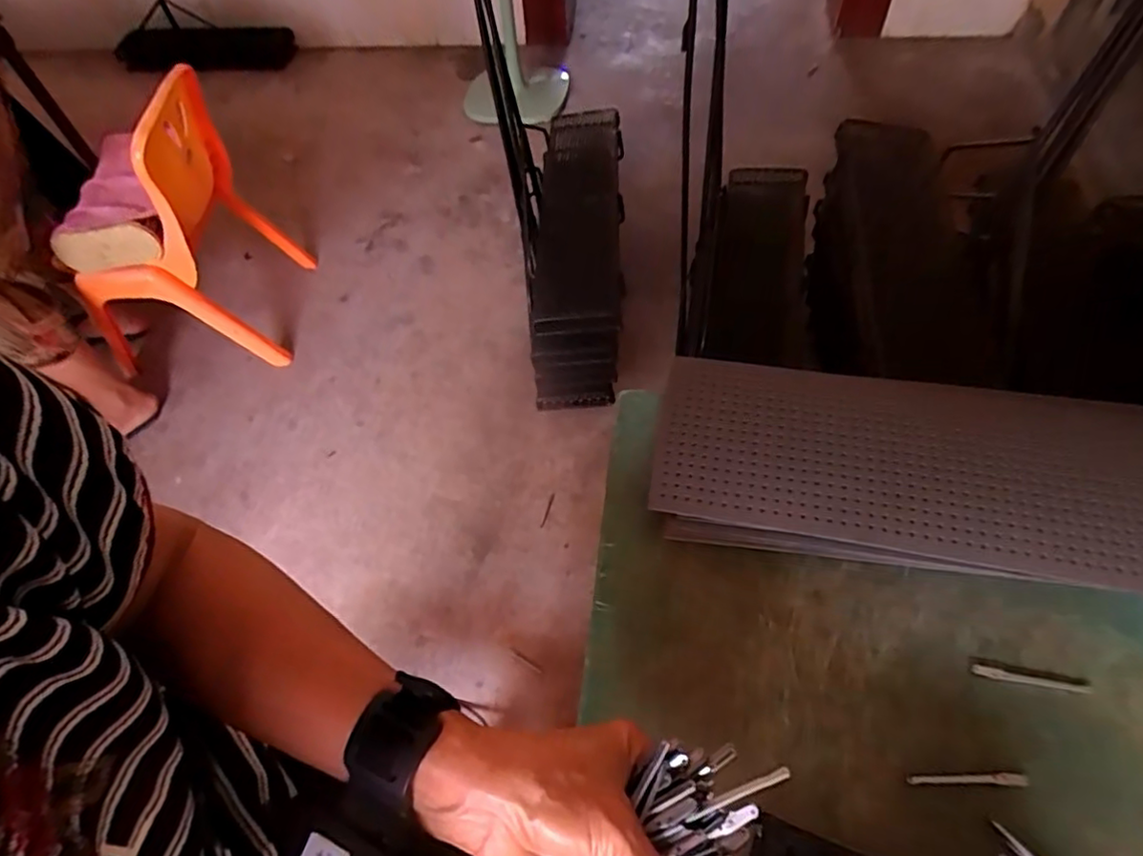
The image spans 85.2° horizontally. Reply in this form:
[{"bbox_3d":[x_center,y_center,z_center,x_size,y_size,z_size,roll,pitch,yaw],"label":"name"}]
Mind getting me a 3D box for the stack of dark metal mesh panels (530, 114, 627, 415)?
[{"bbox_3d":[0.025,-0.352,1.340,0.173,0.289,0.635,1,56,5],"label":"stack of dark metal mesh panels"}]

